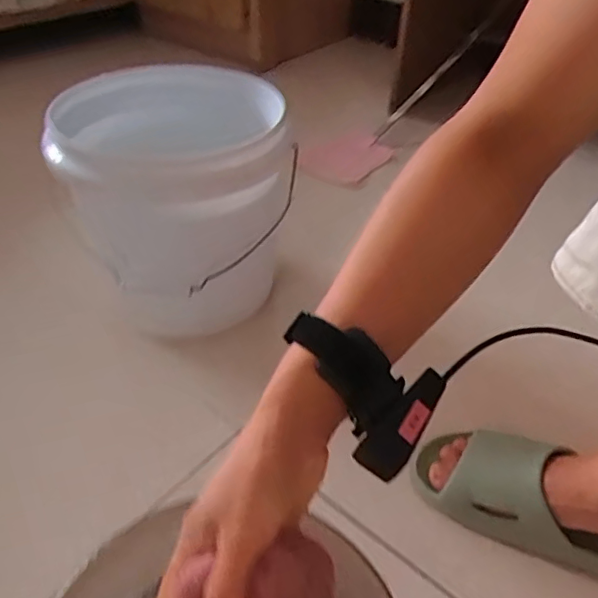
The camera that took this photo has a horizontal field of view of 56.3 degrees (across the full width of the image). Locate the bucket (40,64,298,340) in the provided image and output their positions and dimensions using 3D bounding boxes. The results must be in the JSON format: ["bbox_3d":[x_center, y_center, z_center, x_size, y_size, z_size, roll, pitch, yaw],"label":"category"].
[{"bbox_3d":[-0.147,-0.126,0.668,0.237,0.216,0.242,-17,43,-20],"label":"bucket"}]

